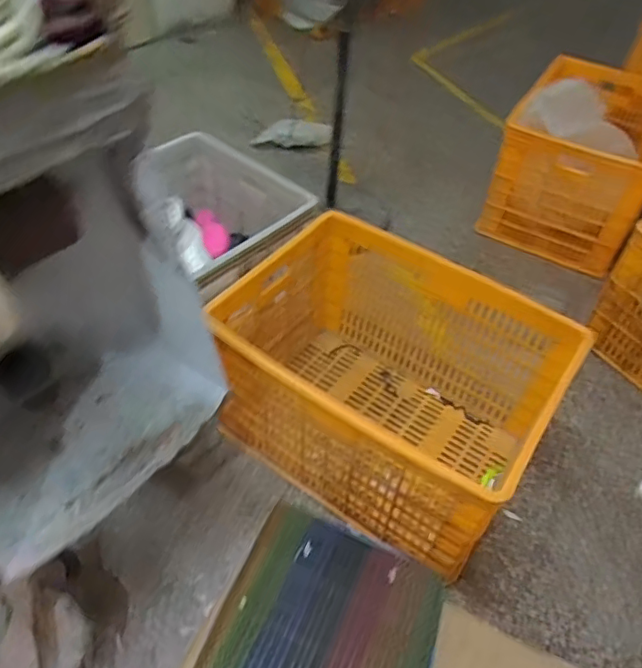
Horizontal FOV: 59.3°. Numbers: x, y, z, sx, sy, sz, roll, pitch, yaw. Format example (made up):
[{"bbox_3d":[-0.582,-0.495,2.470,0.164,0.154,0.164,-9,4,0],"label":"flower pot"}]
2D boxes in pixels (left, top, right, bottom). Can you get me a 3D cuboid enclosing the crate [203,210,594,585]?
[{"bbox_3d":[0.115,0.089,1.278,0.714,0.404,0.513,30,51,20],"label":"crate"}]

